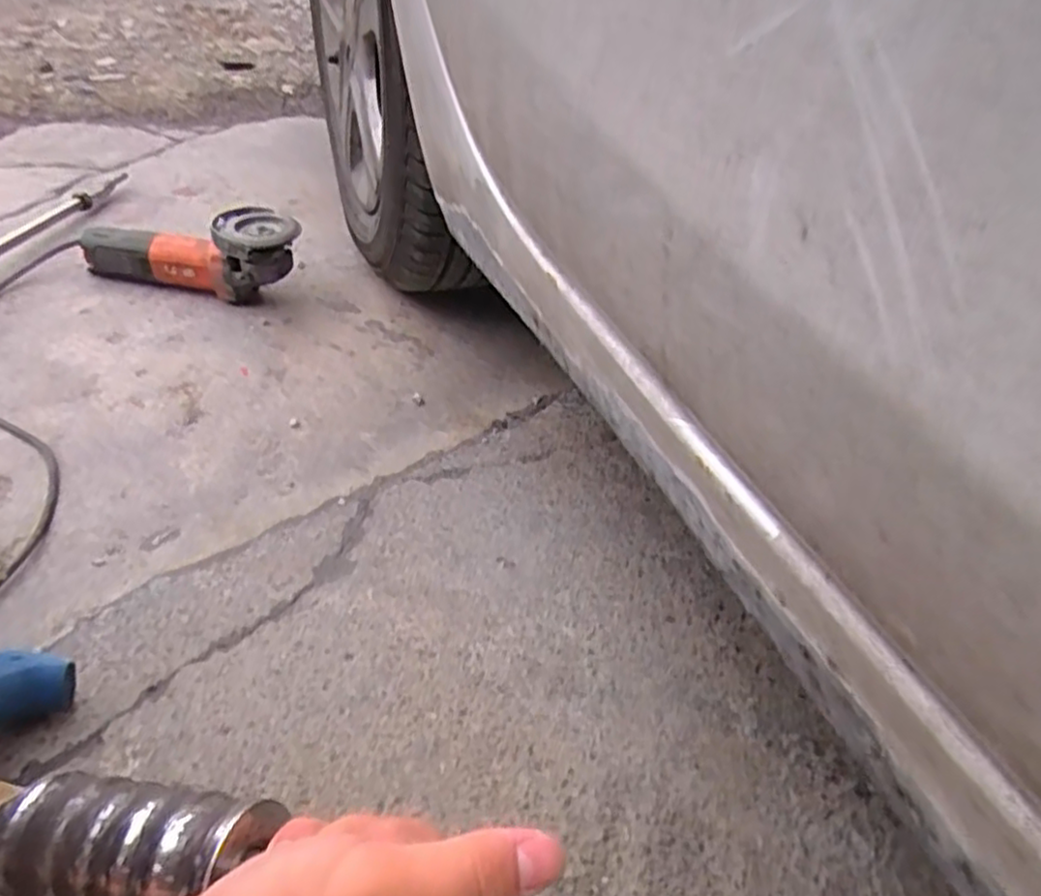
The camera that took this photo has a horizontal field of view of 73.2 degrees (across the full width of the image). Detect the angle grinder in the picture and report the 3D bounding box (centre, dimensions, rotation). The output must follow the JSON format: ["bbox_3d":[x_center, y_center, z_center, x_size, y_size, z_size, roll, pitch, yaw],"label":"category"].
[{"bbox_3d":[-0.405,-0.244,0.876,0.271,0.105,0.089,14,40,10],"label":"angle grinder"}]

